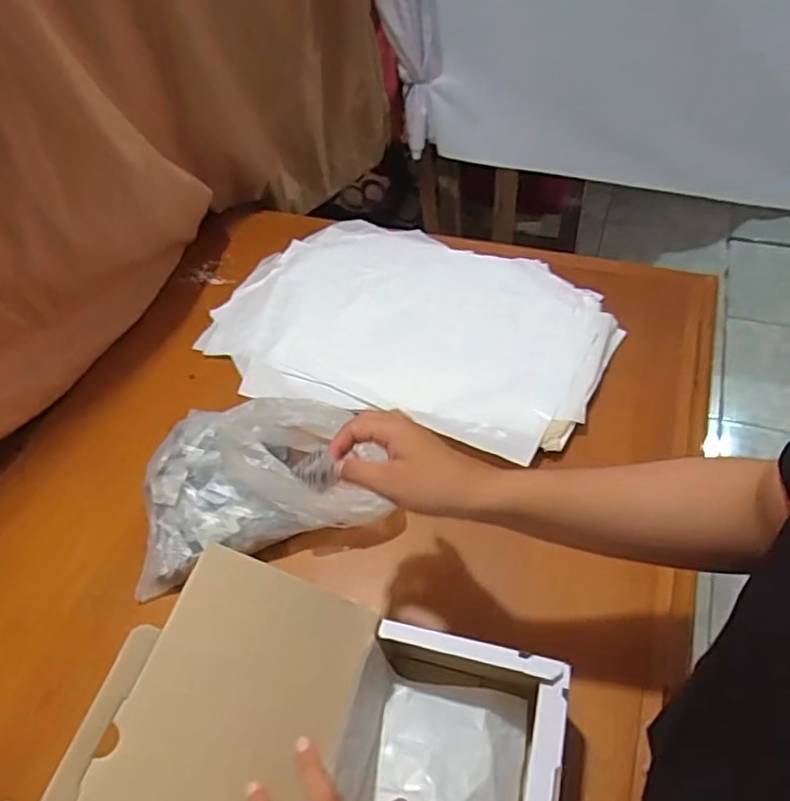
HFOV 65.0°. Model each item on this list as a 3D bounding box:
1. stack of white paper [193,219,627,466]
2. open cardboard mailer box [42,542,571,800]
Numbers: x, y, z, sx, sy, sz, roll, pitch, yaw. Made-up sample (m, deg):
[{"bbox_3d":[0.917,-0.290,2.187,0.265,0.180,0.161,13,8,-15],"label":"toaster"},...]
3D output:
[{"bbox_3d":[0.010,-0.097,0.811,0.508,0.039,0.348,21,57,20],"label":"stack of white paper"},{"bbox_3d":[-0.048,0.275,0.407,0.285,0.147,0.271,11,54,13],"label":"open cardboard mailer box"}]

